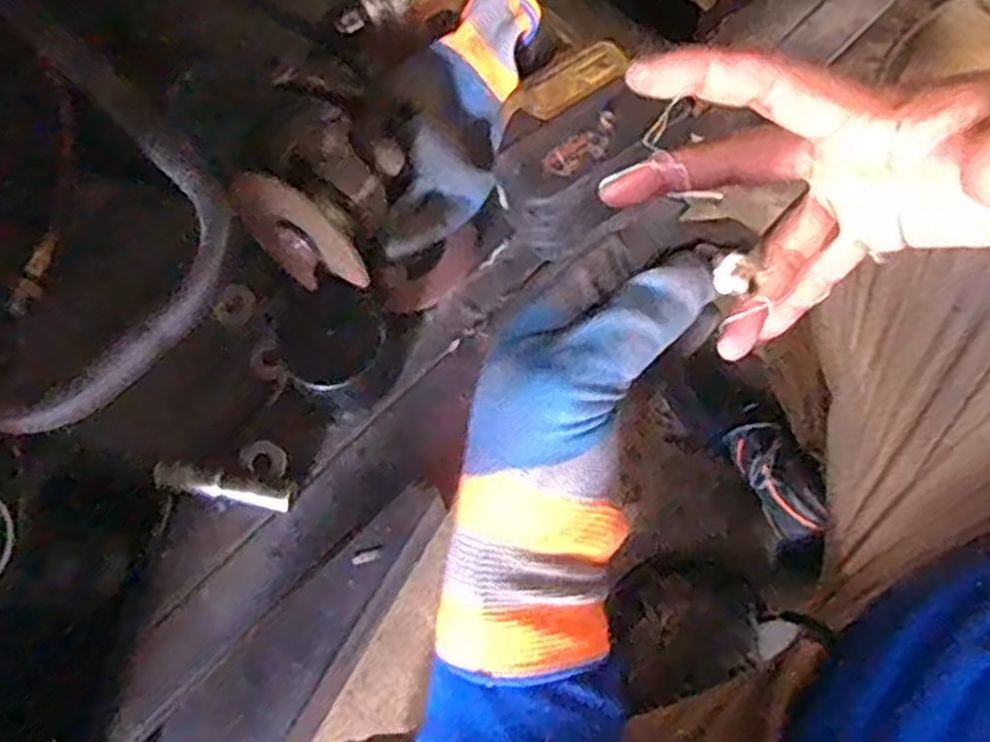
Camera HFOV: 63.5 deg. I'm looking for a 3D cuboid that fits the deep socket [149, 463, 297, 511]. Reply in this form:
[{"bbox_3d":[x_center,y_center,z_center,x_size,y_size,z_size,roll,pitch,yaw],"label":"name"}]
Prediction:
[{"bbox_3d":[-0.156,0.067,0.463,0.077,0.014,0.015,14,71,-8],"label":"deep socket"}]

